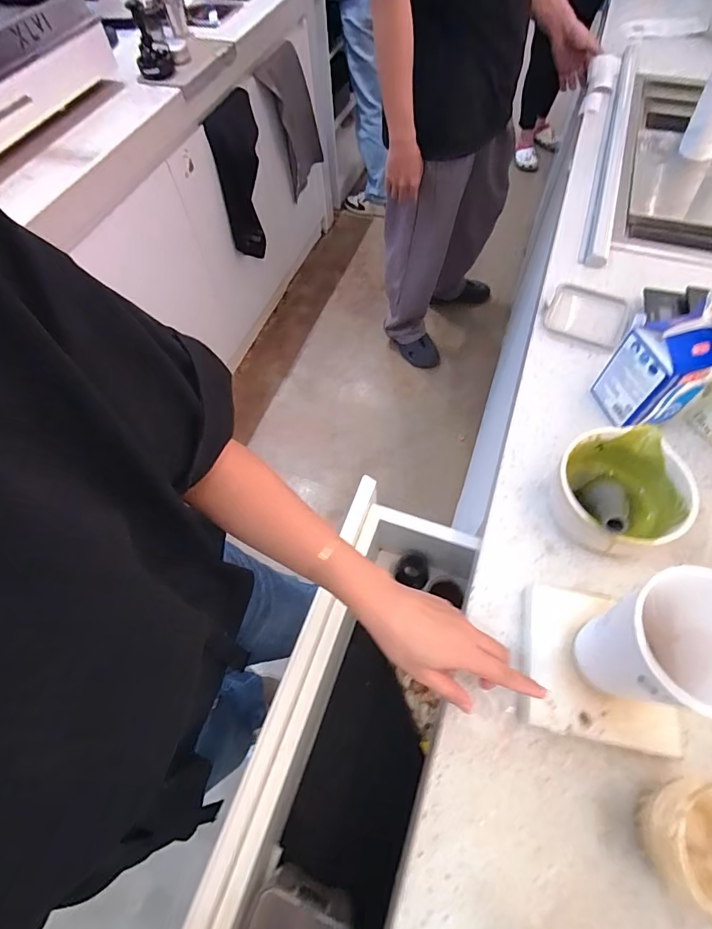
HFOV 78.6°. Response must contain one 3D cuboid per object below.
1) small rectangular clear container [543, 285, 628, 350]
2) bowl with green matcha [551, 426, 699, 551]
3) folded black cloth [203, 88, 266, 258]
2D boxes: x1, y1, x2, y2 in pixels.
[{"bbox_3d":[0.323,-0.211,0.611,0.099,0.016,0.103,23,63,16],"label":"small rectangular clear container"},{"bbox_3d":[0.269,0.030,0.446,0.114,0.086,0.119,-1,60,2],"label":"bowl with green matcha"},{"bbox_3d":[-0.339,-0.845,1.342,0.045,0.440,0.210,12,53,12],"label":"folded black cloth"}]

